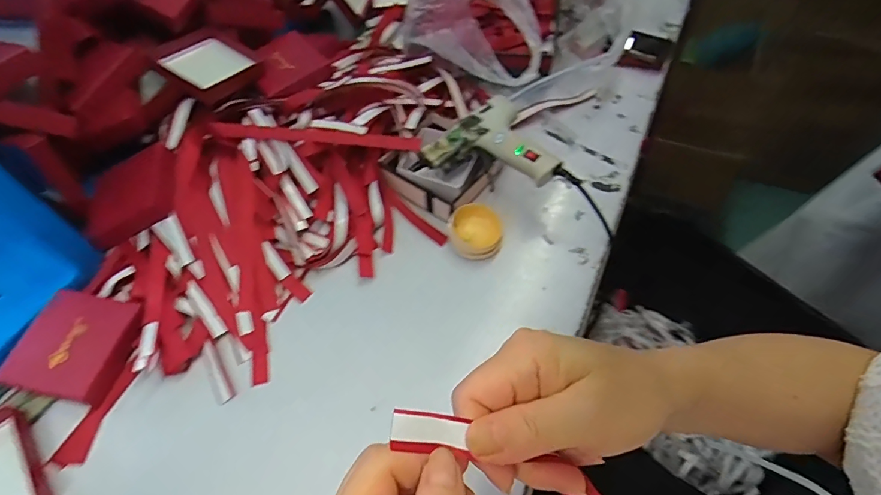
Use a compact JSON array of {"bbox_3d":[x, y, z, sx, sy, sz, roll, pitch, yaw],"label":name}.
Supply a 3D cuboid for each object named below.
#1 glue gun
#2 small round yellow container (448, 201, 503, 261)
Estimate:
[{"bbox_3d":[0.053,-0.119,0.473,0.146,0.026,0.090,10,85,17],"label":"glue gun"},{"bbox_3d":[0.035,-0.015,0.448,0.052,0.032,0.050,0,57,0],"label":"small round yellow container"}]

